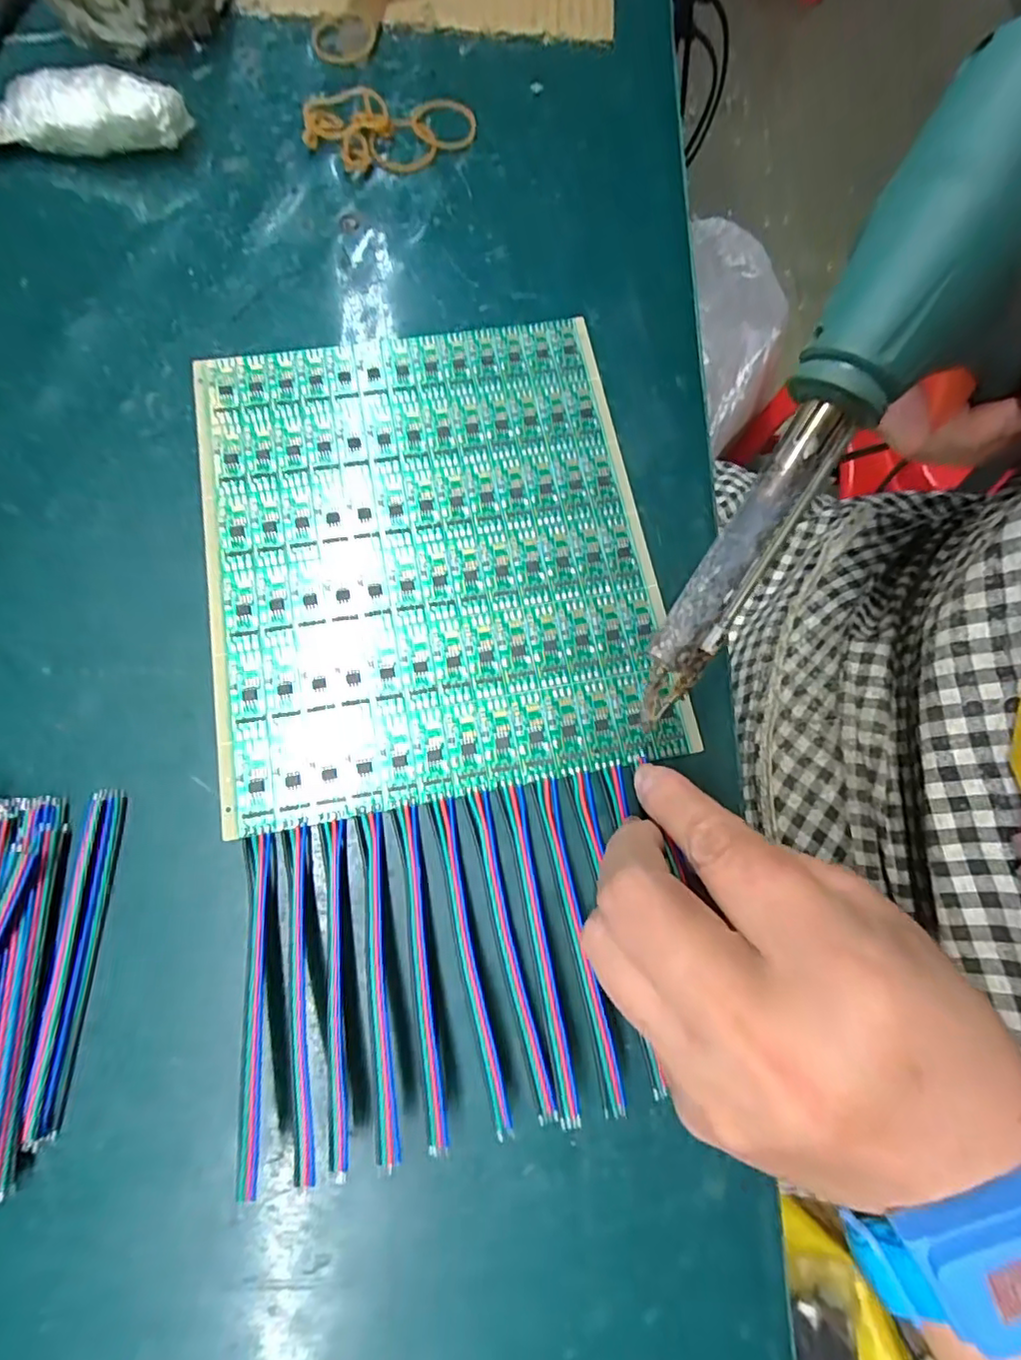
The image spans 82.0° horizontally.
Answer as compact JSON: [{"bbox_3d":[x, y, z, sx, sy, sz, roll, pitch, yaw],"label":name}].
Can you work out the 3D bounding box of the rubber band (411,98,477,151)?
[{"bbox_3d":[-0.032,-0.273,0.287,0.031,0.004,0.029,-5,75,-4],"label":"rubber band"}]

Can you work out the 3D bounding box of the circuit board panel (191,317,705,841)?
[{"bbox_3d":[-0.032,-0.053,0.225,0.163,0.004,0.190,-10,75,-5],"label":"circuit board panel"}]

